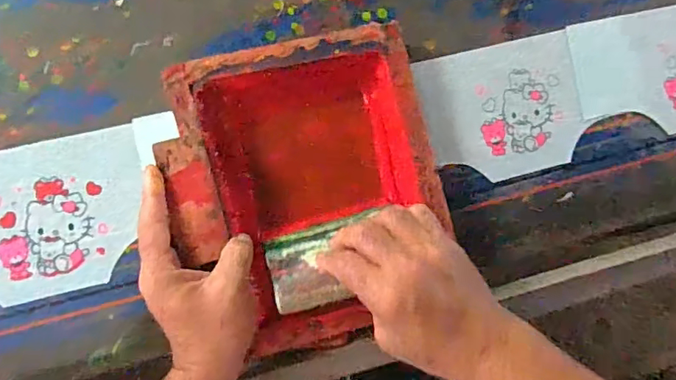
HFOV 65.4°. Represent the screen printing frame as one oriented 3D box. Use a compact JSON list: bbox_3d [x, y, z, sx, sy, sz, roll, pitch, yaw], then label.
[{"bbox_3d":[-0.024,0.001,0.479,0.231,0.060,0.264,-15,90,-9],"label":"screen printing frame"}]

